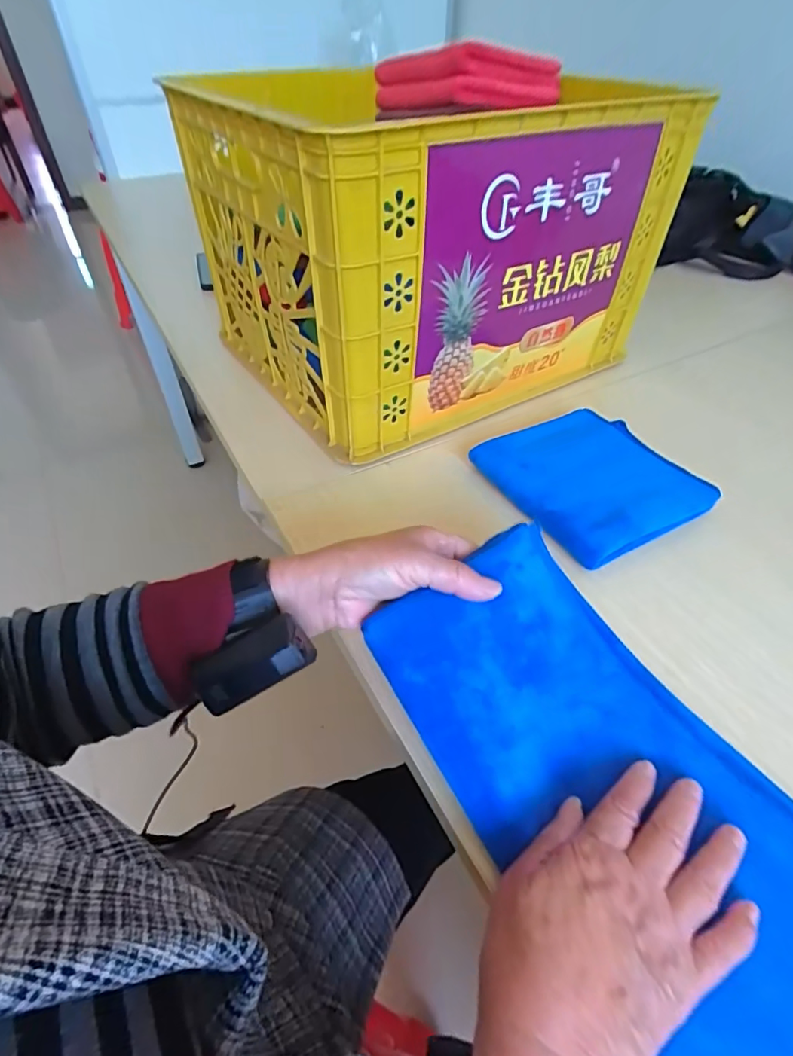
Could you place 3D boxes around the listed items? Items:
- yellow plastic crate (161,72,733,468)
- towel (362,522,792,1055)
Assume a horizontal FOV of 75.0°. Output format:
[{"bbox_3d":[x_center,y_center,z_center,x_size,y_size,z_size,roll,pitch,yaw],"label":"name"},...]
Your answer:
[{"bbox_3d":[0.027,-0.353,0.631,0.455,0.272,0.394,-28,52,-25],"label":"yellow plastic crate"},{"bbox_3d":[0.131,0.148,0.286,0.163,0.032,0.325,-30,64,-28],"label":"towel"}]

